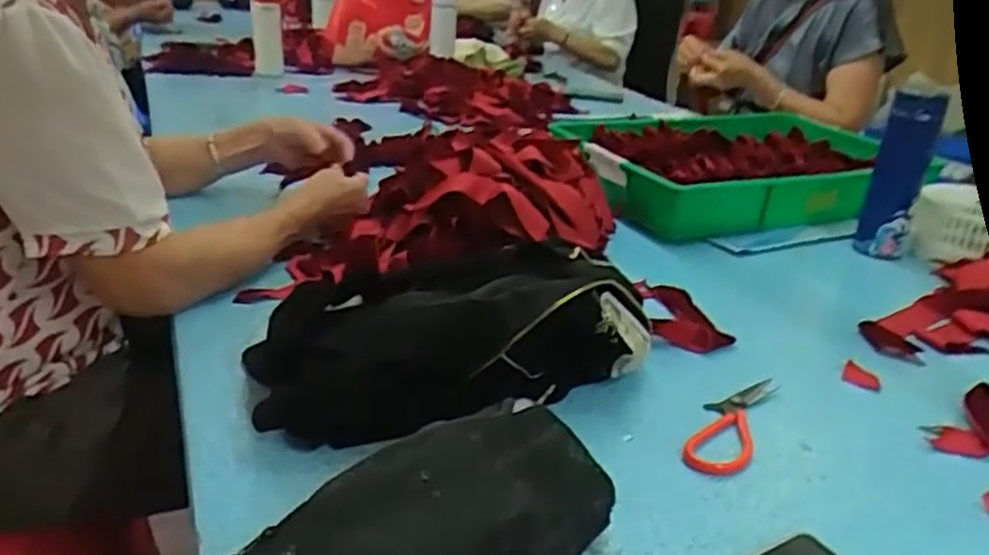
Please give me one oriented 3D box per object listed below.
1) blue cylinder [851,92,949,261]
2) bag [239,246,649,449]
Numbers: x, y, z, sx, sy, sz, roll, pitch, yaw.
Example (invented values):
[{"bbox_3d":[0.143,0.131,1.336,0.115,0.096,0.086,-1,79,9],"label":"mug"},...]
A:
[{"bbox_3d":[0.523,-0.128,0.967,0.062,0.218,0.051,16,28,25],"label":"blue cylinder"},{"bbox_3d":[-0.033,0.045,0.663,0.355,0.107,0.148,-6,27,-20],"label":"bag"}]

